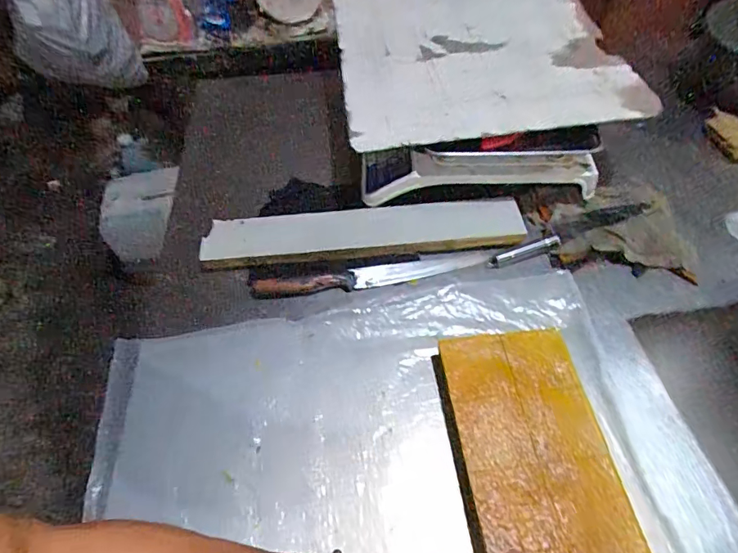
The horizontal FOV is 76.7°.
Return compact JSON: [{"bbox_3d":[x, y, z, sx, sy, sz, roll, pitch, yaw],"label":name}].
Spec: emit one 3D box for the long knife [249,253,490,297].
[{"bbox_3d":[0.002,0.000,0.630,0.318,0.017,0.032,-8,55,-3],"label":"long knife"}]

